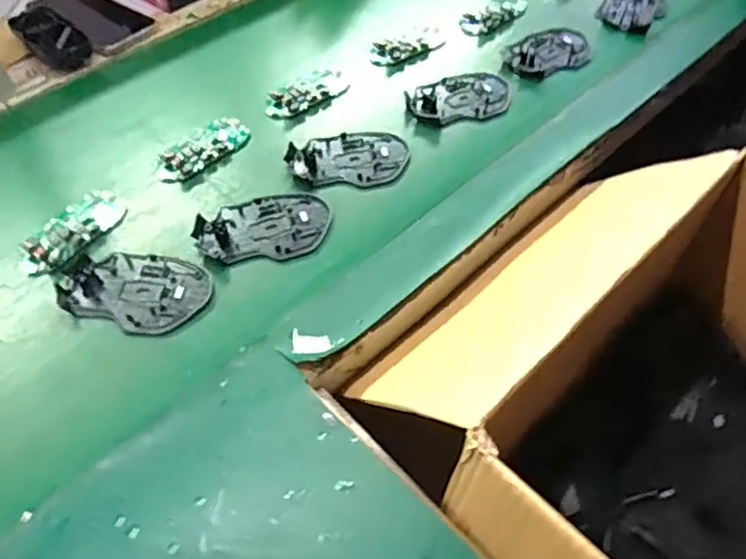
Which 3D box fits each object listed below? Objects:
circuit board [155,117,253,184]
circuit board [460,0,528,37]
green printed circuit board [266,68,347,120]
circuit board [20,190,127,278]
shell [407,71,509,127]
[{"bbox_3d":[-0.165,-0.127,0.599,0.047,0.008,0.101,33,59,19],"label":"circuit board"},{"bbox_3d":[0.152,-0.327,0.759,0.049,0.010,0.104,37,62,26],"label":"circuit board"},{"bbox_3d":[-0.069,-0.198,0.654,0.097,0.014,0.037,-36,64,-25],"label":"green printed circuit board"},{"bbox_3d":[-0.259,-0.042,0.531,0.048,0.009,0.099,26,57,20],"label":"circuit board"},{"bbox_3d":[0.092,-0.191,0.658,0.112,0.012,0.073,-16,54,-10],"label":"shell"}]

